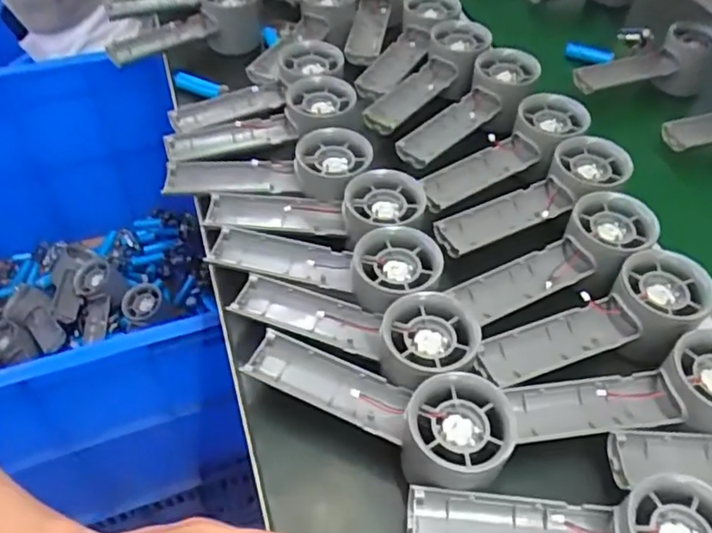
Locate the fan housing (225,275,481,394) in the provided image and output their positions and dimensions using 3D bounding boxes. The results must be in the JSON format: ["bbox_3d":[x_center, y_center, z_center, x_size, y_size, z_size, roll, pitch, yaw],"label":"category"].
[{"bbox_3d":[-0.004,0.037,0.388,0.158,0.026,0.058,9,48,21],"label":"fan housing"}]

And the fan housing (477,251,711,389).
[{"bbox_3d":[0.156,0.037,0.389,0.153,0.034,0.058,-20,53,-19],"label":"fan housing"}]

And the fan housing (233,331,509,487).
[{"bbox_3d":[0.007,0.078,0.347,0.155,0.030,0.057,15,50,10],"label":"fan housing"}]

